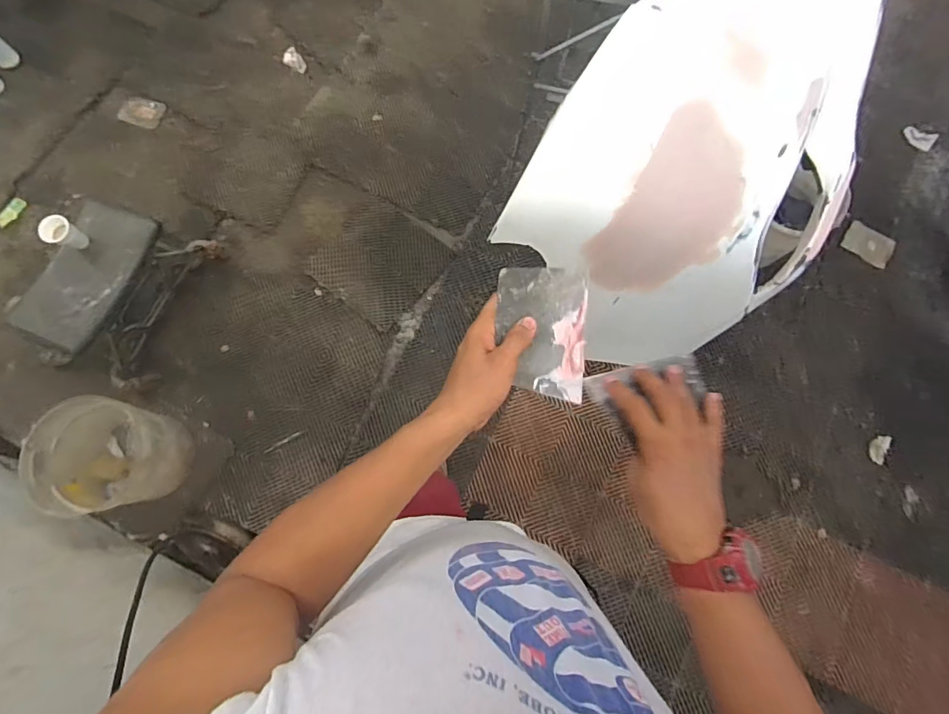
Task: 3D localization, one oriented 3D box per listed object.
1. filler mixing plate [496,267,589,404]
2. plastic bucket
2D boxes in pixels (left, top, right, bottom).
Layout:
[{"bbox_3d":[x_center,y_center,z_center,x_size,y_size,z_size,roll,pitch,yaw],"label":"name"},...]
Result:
[{"bbox_3d":[0.072,-0.026,0.486,0.095,0.009,0.136,4,81,-10],"label":"filler mixing plate"},{"bbox_3d":[-1.044,0.289,1.343,0.329,0.298,0.316,10,75,2],"label":"plastic bucket"}]

